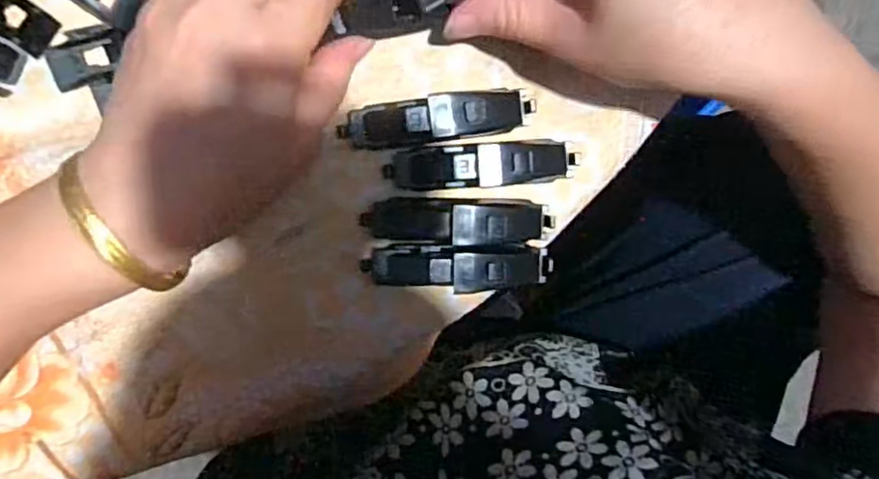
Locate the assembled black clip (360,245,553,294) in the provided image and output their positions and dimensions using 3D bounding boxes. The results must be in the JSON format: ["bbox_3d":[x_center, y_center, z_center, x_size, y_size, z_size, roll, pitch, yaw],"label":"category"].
[{"bbox_3d":[0.009,0.013,0.267,0.083,0.021,0.017,2,98,-3],"label":"assembled black clip"}]

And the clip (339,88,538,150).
[{"bbox_3d":[0.000,-0.052,0.258,0.083,0.015,0.018,-9,99,-1],"label":"clip"}]

